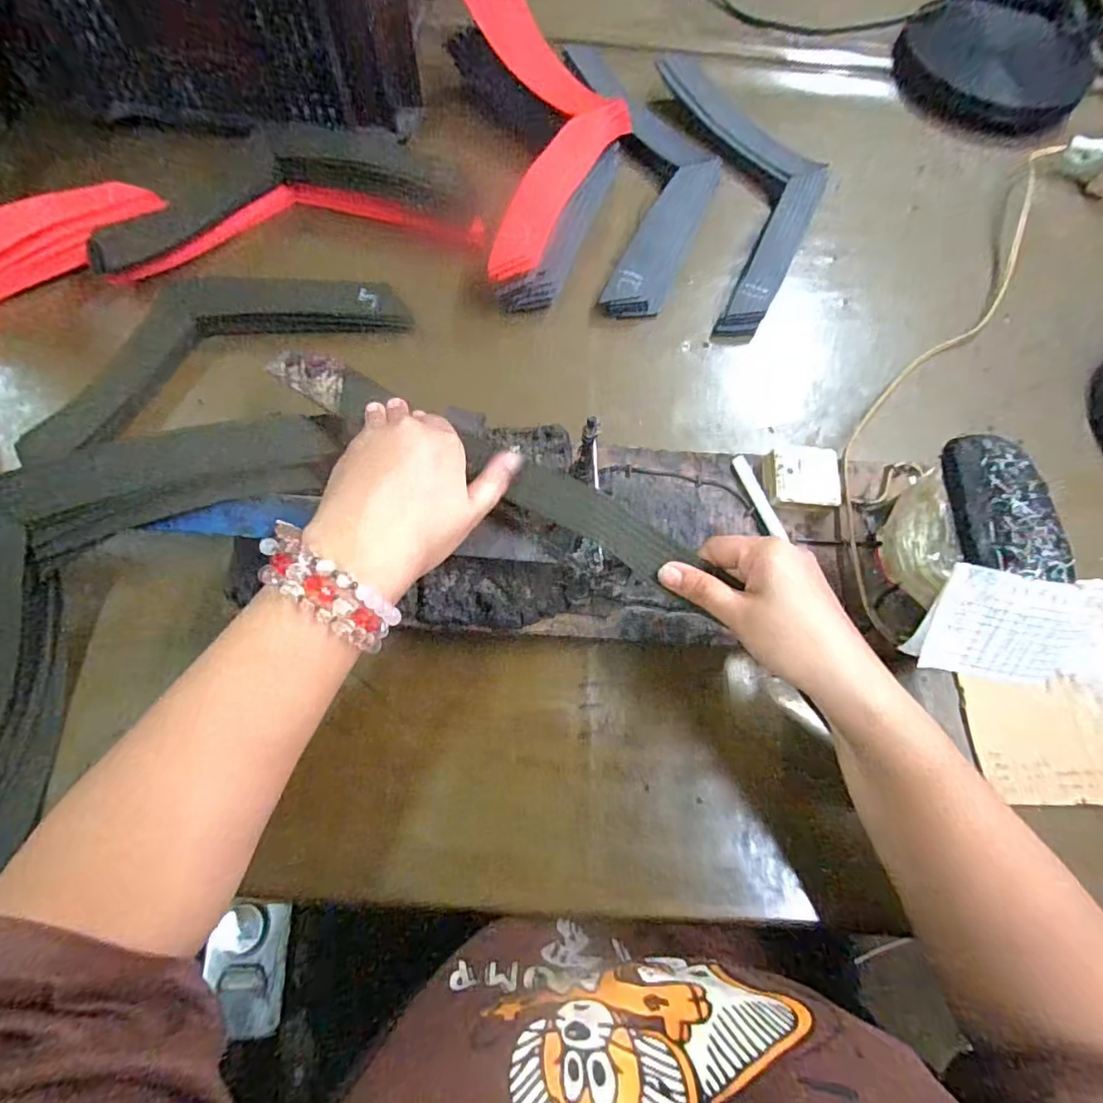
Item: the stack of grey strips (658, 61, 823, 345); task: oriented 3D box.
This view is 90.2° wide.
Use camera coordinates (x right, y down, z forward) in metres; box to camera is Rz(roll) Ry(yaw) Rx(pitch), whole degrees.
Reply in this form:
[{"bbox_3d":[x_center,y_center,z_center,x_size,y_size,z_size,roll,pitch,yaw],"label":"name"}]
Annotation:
[{"bbox_3d":[0.204,-0.381,0.558,0.138,0.030,0.372,-4,69,-5],"label":"stack of grey strips"}]

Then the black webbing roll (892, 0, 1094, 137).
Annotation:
[{"bbox_3d":[0.501,-0.558,0.632,0.201,0.039,0.197,1,68,-3],"label":"black webbing roll"}]

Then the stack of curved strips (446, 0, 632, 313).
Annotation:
[{"bbox_3d":[-0.003,-0.389,0.516,0.146,0.076,0.328,-8,73,-5],"label":"stack of curved strips"}]

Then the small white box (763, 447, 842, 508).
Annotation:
[{"bbox_3d":[0.185,-0.055,0.407,0.052,0.019,0.048,9,68,0],"label":"small white box"}]

